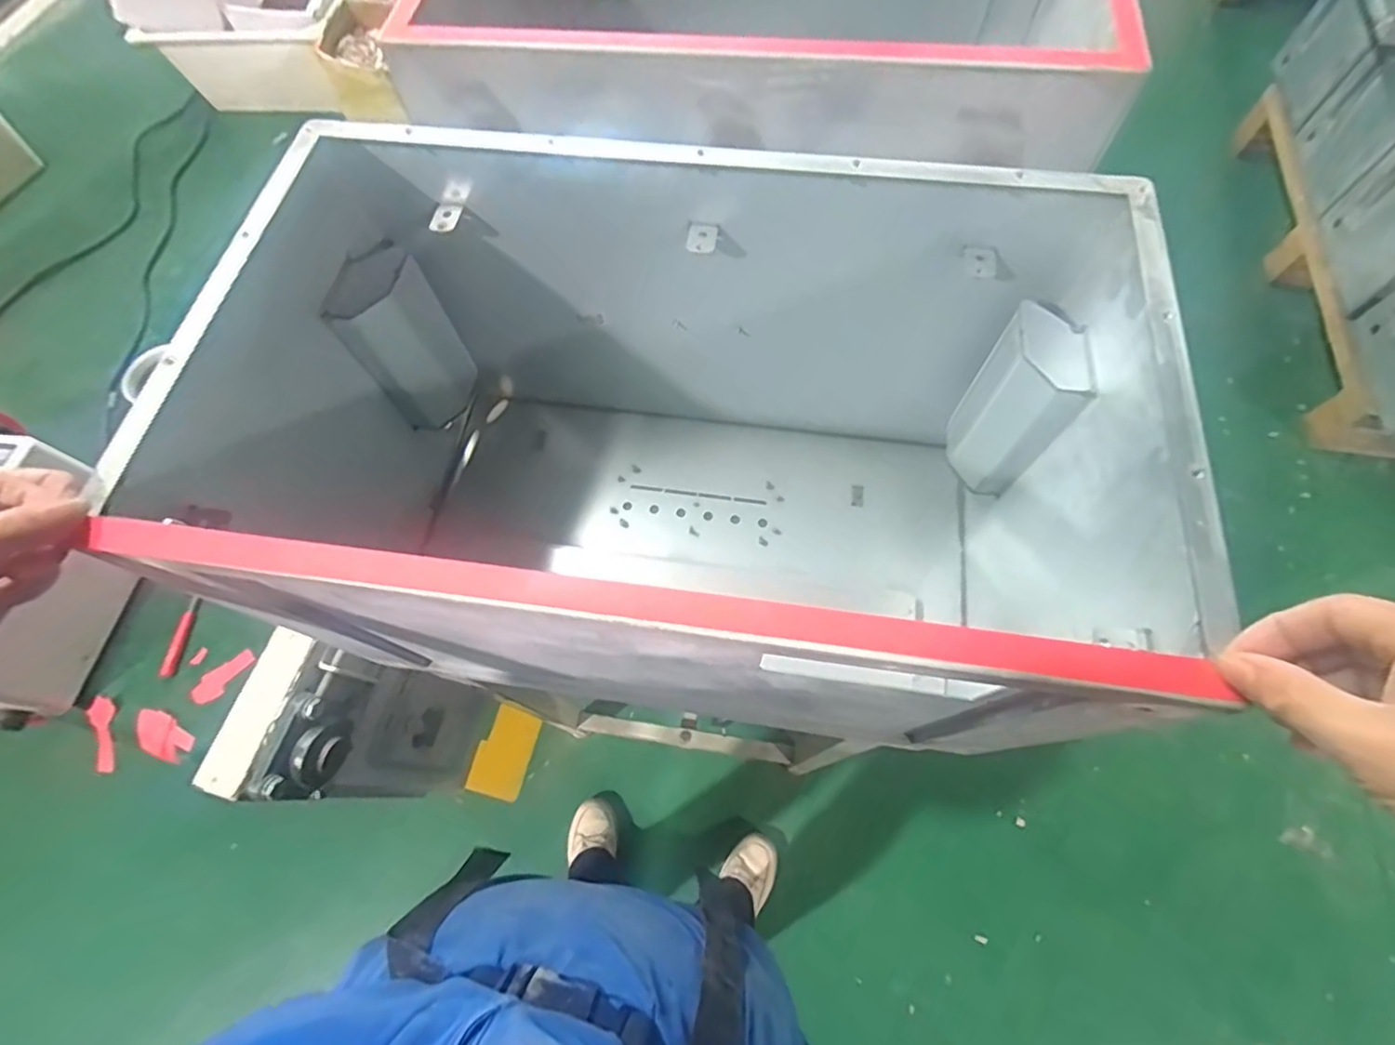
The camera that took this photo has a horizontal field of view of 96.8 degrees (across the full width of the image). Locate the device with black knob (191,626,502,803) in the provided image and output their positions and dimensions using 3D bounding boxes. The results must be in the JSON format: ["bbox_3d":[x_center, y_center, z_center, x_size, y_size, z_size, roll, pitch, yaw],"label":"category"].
[{"bbox_3d":[-0.369,0.240,0.722,0.085,0.369,0.142,13,68,9],"label":"device with black knob"}]

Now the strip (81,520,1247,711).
[{"bbox_3d":[-0.034,0.035,0.273,0.483,0.010,0.021,7,69,5],"label":"strip"}]

